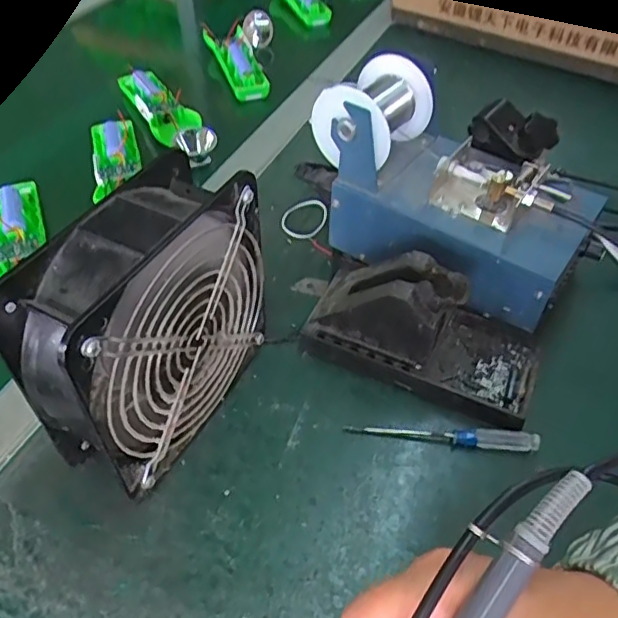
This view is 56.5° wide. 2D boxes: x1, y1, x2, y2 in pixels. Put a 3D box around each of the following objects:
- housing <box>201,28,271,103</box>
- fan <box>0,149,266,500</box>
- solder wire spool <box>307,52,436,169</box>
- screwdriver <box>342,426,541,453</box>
[{"bbox_3d":[-0.092,-0.312,0.723,0.048,0.030,0.155,-13,47,-13],"label":"housing"},{"bbox_3d":[-0.088,0.013,0.330,0.061,0.151,0.151,20,49,18],"label":"fan"},{"bbox_3d":[0.049,-0.149,0.429,0.065,0.054,0.075,29,52,25],"label":"solder wire spool"},{"bbox_3d":[0.084,0.079,0.365,0.120,0.013,0.008,6,46,5],"label":"screwdriver"}]

